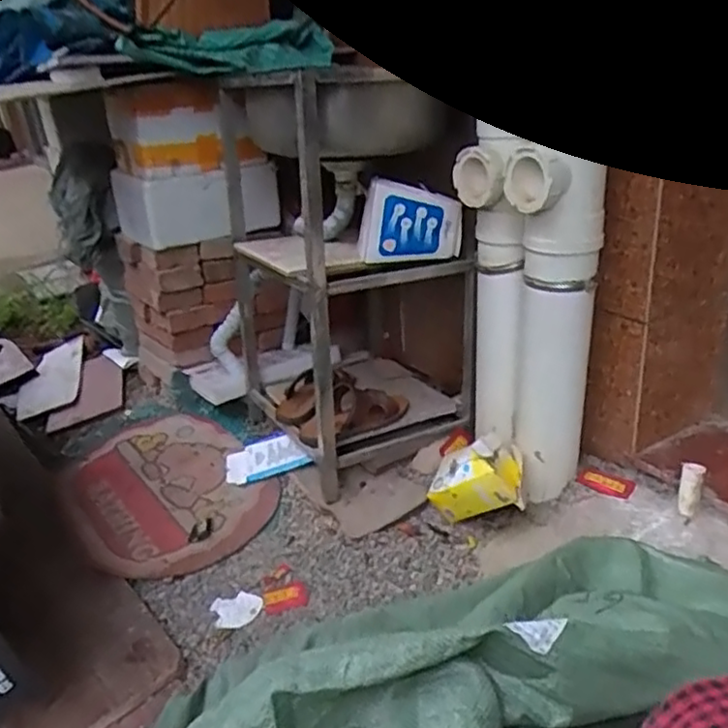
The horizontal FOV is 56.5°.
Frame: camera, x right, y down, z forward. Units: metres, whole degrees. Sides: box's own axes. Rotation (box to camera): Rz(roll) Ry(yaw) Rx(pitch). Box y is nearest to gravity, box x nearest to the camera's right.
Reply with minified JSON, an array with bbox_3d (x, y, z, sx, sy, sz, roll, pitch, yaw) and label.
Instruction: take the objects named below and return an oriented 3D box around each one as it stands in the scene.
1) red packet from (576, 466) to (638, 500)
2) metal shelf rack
[{"bbox_3d":[0.417,0.202,1.163,0.095,0.015,0.053,16,31,38],"label":"red packet"},{"bbox_3d":[-0.045,-0.182,1.371,0.369,0.628,0.456,-15,26,-21],"label":"metal shelf rack"}]

